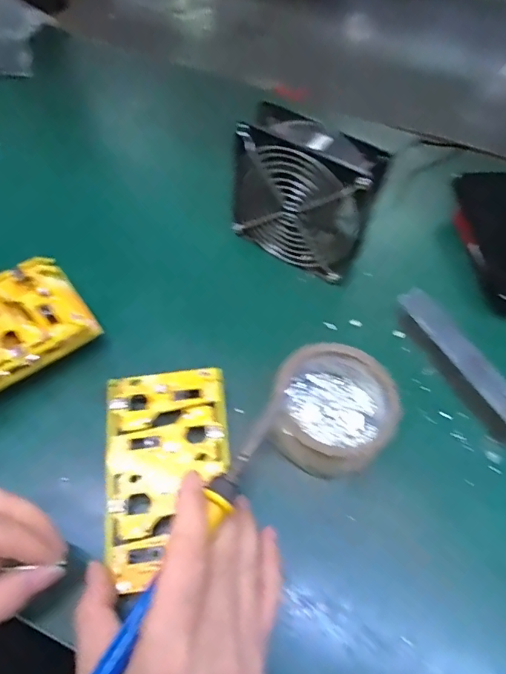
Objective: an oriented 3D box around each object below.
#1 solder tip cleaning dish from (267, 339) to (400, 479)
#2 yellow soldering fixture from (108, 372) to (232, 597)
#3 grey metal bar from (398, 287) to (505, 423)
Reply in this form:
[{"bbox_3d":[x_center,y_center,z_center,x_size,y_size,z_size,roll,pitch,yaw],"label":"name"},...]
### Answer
[{"bbox_3d":[0.057,0.051,0.329,0.082,0.053,0.081,2,56,-3],"label":"solder tip cleaning dish"},{"bbox_3d":[-0.056,0.086,0.305,0.081,0.015,0.133,-4,56,-7],"label":"yellow soldering fixture"},{"bbox_3d":[0.168,0.021,0.374,0.027,0.025,0.142,-23,61,-19],"label":"grey metal bar"}]

